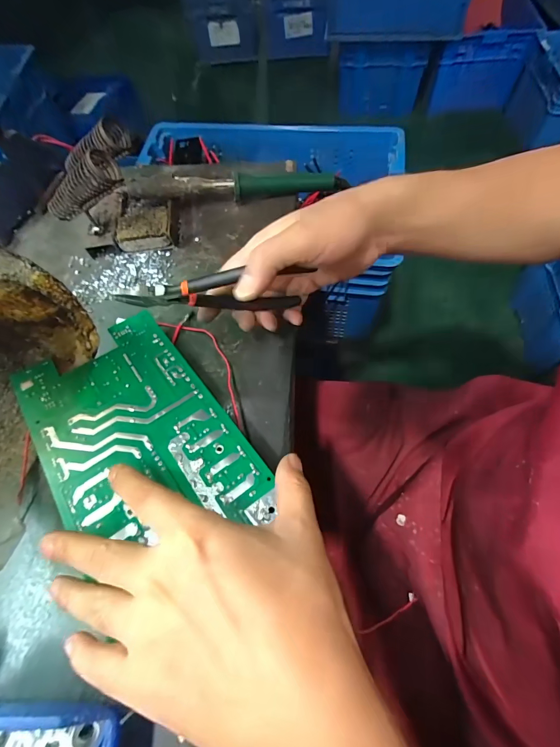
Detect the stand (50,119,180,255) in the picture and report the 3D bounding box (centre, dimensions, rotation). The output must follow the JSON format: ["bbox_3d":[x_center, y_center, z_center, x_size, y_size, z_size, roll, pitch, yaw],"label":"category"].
[{"bbox_3d":[-0.189,-0.202,0.388,0.121,0.097,0.093,-6,62,-1],"label":"stand"}]

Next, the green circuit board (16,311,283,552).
[{"bbox_3d":[-0.116,0.044,0.271,0.128,0.004,0.221,-34,59,-18],"label":"green circuit board"}]

